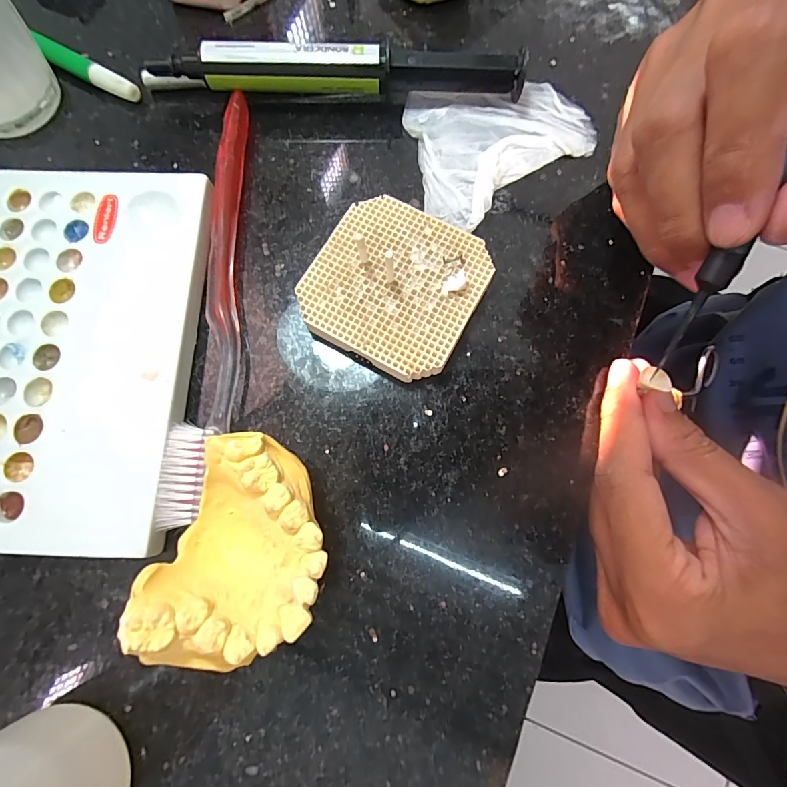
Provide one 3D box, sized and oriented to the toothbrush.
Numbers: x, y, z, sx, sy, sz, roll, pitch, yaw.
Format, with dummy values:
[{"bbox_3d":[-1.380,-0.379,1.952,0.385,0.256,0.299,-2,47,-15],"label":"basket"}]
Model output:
[{"bbox_3d":[-0.069,-0.042,0.169,0.018,0.012,0.182,2,75,1],"label":"toothbrush"}]

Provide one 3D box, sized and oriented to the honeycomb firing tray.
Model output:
[{"bbox_3d":[0.000,-0.043,0.169,0.064,0.011,0.066,29,77,6],"label":"honeycomb firing tray"}]

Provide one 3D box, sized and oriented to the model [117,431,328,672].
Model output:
[{"bbox_3d":[-0.044,0.048,0.133,0.047,0.037,0.062,16,76,3],"label":"model"}]

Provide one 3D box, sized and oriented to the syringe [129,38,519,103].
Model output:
[{"bbox_3d":[-0.027,-0.144,0.187,0.168,0.022,0.013,1,75,1],"label":"syringe"}]

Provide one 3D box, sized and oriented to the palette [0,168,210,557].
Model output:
[{"bbox_3d":[-0.127,-0.019,0.162,0.098,0.011,0.150,1,76,-1],"label":"palette"}]

